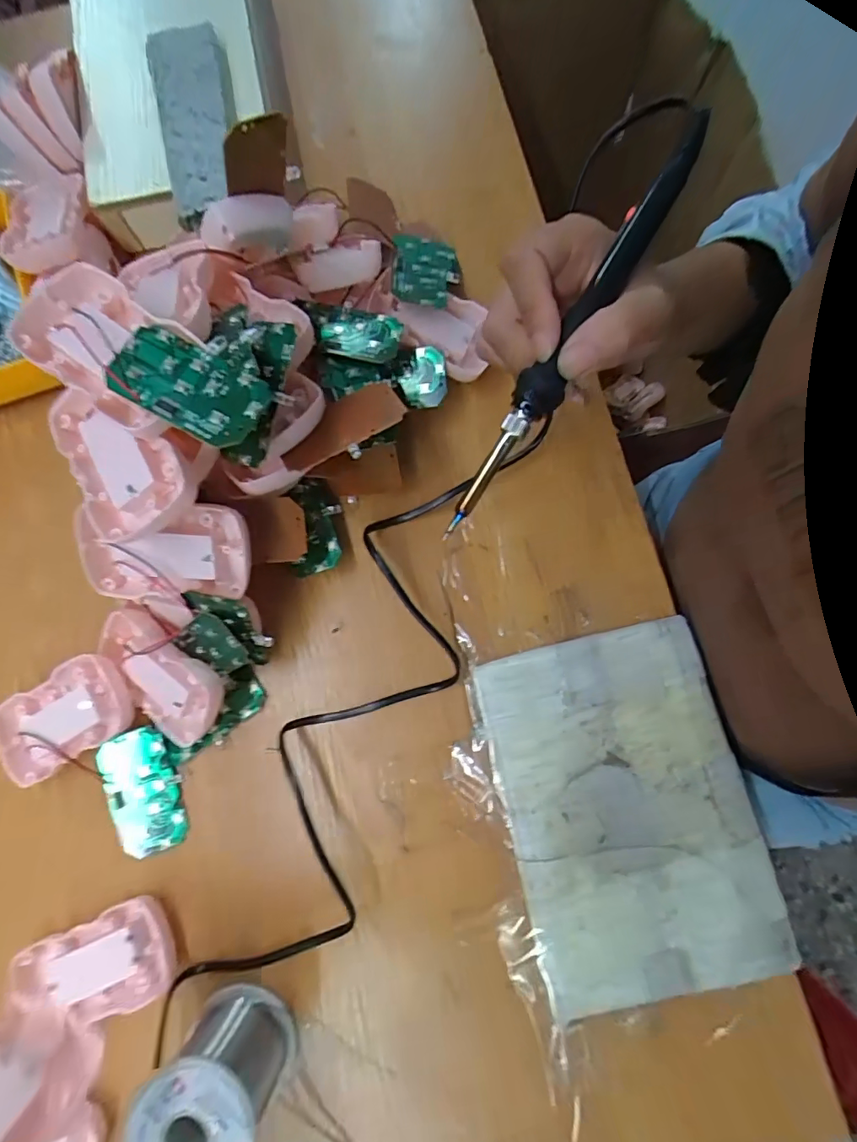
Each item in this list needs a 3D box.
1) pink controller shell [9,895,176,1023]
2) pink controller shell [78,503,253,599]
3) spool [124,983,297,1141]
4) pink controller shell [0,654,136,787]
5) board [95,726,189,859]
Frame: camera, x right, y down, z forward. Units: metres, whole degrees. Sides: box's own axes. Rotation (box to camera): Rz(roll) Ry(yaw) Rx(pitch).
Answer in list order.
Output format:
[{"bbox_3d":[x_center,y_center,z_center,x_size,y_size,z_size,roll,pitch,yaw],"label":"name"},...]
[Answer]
[{"bbox_3d":[-0.193,0.231,0.295,0.085,0.014,0.052,-24,80,-4],"label":"pink controller shell"},{"bbox_3d":[-0.144,-0.011,0.282,0.088,0.018,0.052,-1,110,-3],"label":"pink controller shell"},{"bbox_3d":[-0.108,0.265,0.259,0.057,0.062,0.059,0,79,1],"label":"spool"},{"bbox_3d":[-0.230,0.092,0.319,0.086,0.021,0.053,-30,80,-5],"label":"pink controller shell"},{"bbox_3d":[-0.176,0.136,0.315,0.037,0.014,0.072,-22,79,-4],"label":"board"}]

